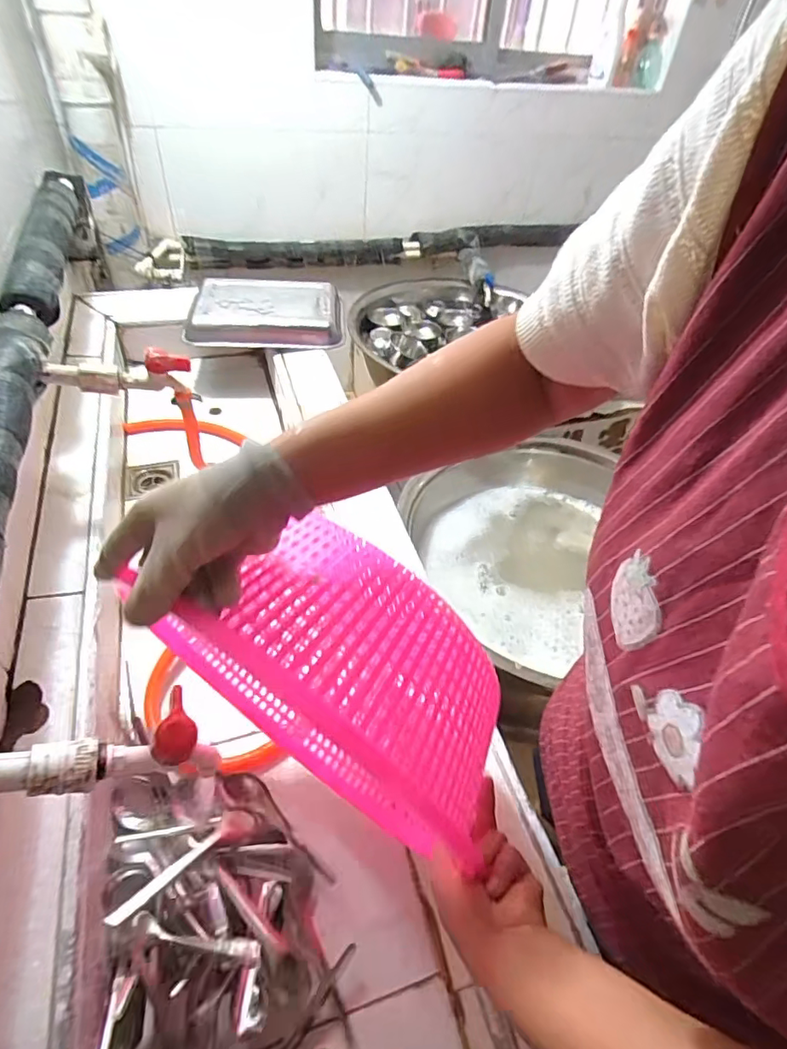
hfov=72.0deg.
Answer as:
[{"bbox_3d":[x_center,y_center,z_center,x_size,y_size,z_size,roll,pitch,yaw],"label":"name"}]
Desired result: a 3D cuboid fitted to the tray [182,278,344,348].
[{"bbox_3d":[-0.274,-0.461,1.174,0.317,0.042,0.190,-3,66,-10],"label":"tray"}]

